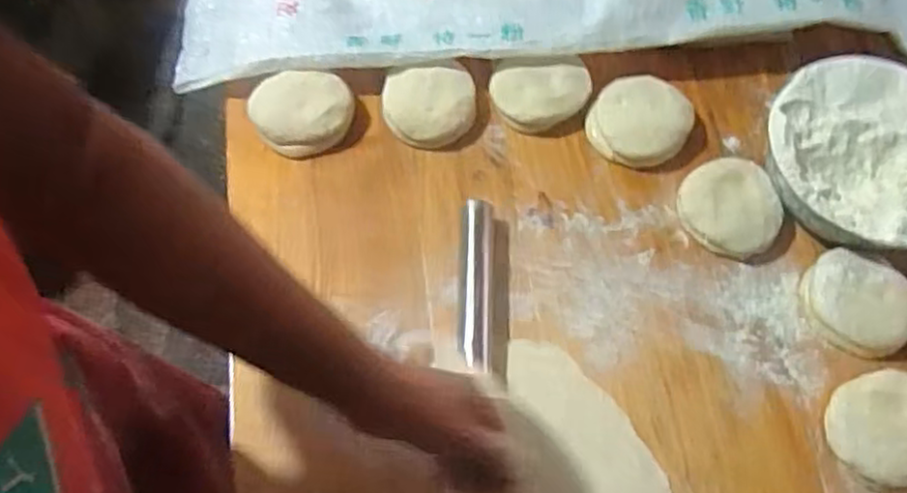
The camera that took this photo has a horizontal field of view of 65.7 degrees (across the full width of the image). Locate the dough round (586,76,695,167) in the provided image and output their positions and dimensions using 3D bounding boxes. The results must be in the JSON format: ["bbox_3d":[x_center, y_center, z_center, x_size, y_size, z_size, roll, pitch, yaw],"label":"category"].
[{"bbox_3d":[0.188,-0.127,0.708,0.092,0.026,0.096,0,67,0],"label":"dough round"}]

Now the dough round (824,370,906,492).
[{"bbox_3d":[0.367,0.151,0.595,0.093,0.038,0.098,30,70,12],"label":"dough round"}]

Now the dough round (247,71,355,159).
[{"bbox_3d":[-0.152,-0.131,0.706,0.105,0.038,0.081,-6,67,-3],"label":"dough round"}]

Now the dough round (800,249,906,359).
[{"bbox_3d":[0.367,0.051,0.634,0.098,0.036,0.081,31,70,12],"label":"dough round"}]

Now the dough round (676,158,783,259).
[{"bbox_3d":[0.266,-0.039,0.670,0.083,0.037,0.093,-43,74,-16],"label":"dough round"}]

